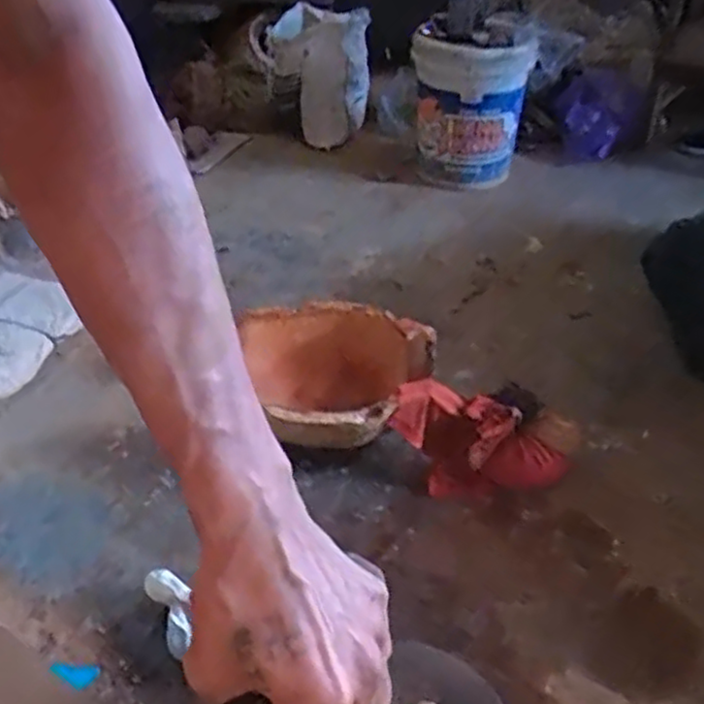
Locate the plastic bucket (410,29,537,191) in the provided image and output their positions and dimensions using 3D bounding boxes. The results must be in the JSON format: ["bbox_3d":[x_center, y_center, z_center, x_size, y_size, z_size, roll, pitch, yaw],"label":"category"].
[{"bbox_3d":[0.288,-0.628,1.791,0.290,0.313,0.331,10,40,10],"label":"plastic bucket"}]

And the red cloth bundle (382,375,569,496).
[{"bbox_3d":[0.192,0.140,1.064,0.258,0.156,0.092,6,41,6],"label":"red cloth bundle"}]

